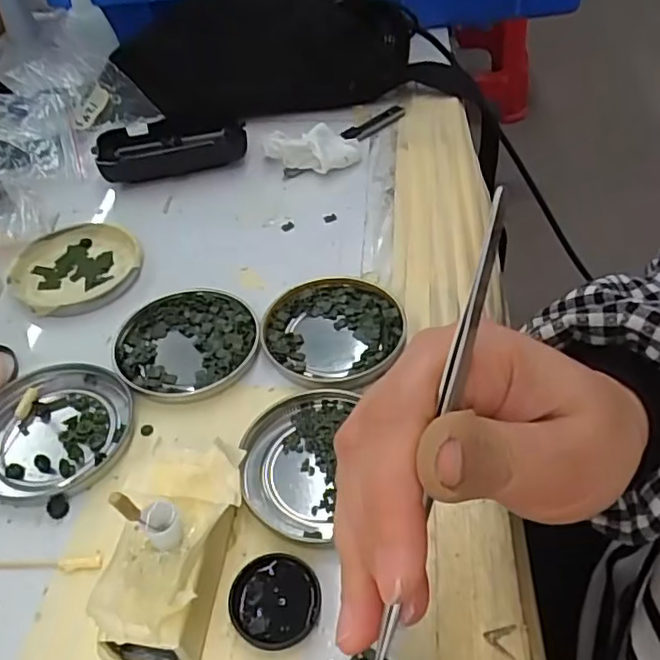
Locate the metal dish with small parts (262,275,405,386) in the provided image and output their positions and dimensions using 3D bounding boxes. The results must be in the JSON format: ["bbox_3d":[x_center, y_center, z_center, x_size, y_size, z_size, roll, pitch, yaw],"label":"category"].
[{"bbox_3d":[0.001,-0.002,0.353,0.078,0.009,0.076,-7,46,-3],"label":"metal dish with small parts"}]

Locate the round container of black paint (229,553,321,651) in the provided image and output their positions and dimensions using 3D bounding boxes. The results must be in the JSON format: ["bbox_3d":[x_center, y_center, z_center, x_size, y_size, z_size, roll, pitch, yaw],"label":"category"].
[{"bbox_3d":[-0.022,0.109,0.252,0.035,0.006,0.035,-2,46,2],"label":"round container of black paint"}]

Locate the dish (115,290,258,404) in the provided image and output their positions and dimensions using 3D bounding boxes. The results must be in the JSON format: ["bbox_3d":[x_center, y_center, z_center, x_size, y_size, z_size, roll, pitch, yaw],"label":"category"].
[{"bbox_3d":[-0.080,0.007,0.351,0.077,0.008,0.075,-2,46,2],"label":"dish"}]

